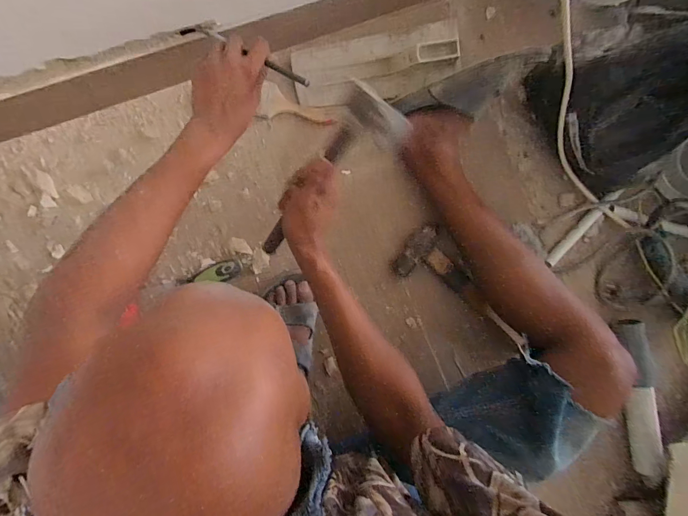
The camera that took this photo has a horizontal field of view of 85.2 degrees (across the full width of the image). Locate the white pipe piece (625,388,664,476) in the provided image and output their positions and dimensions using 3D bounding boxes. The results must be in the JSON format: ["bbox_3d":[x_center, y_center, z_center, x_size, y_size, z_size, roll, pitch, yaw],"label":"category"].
[{"bbox_3d":[0.553,0.315,0.682,0.047,0.037,0.161,-8,89,-10],"label":"white pipe piece"}]

